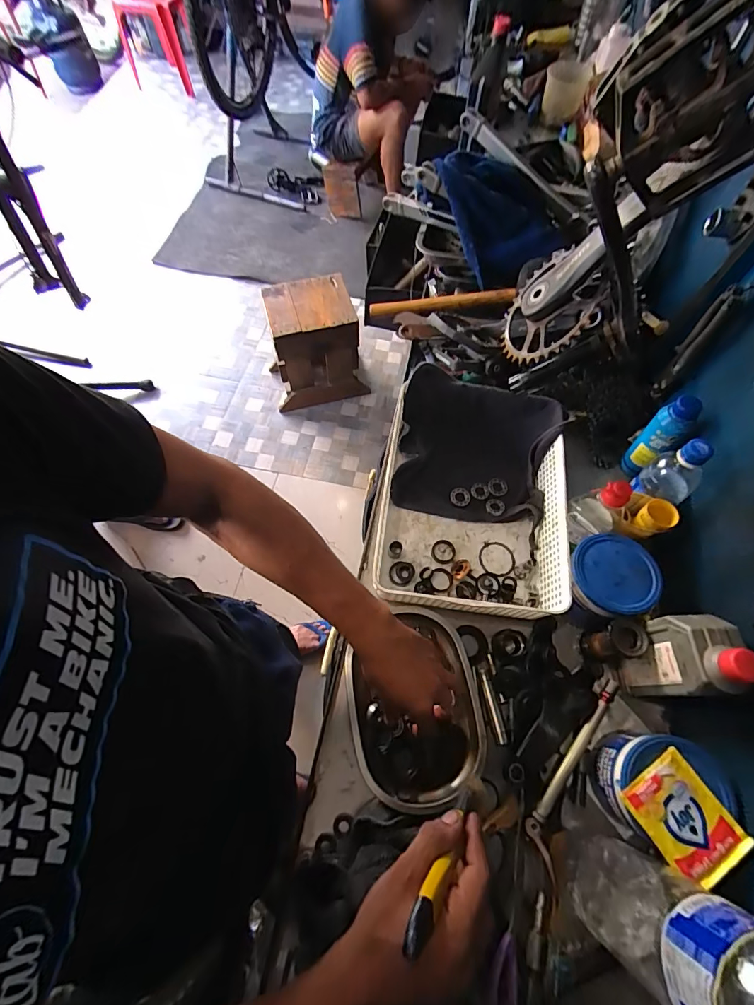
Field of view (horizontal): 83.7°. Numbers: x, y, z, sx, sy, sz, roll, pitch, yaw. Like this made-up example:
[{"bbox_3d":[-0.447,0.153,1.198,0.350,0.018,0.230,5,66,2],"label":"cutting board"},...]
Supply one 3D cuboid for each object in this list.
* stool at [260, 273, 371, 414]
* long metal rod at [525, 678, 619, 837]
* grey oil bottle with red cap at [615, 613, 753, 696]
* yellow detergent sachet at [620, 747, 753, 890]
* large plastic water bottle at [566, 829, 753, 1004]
[{"bbox_3d":[-0.247,-0.620,1.678,0.361,0.416,0.245,-14,65,-8],"label":"stool"},{"bbox_3d":[0.230,0.295,0.493,0.018,0.023,0.193,36,68,15],"label":"long metal rod"},{"bbox_3d":[0.336,0.174,0.472,0.048,0.177,0.078,2,64,0],"label":"grey oil bottle with red cap"},{"bbox_3d":[0.300,0.309,0.410,0.078,0.010,0.097,-30,68,-14],"label":"yellow detergent sachet"},{"bbox_3d":[0.247,0.350,0.321,0.092,0.293,0.091,29,67,13],"label":"large plastic water bottle"}]

